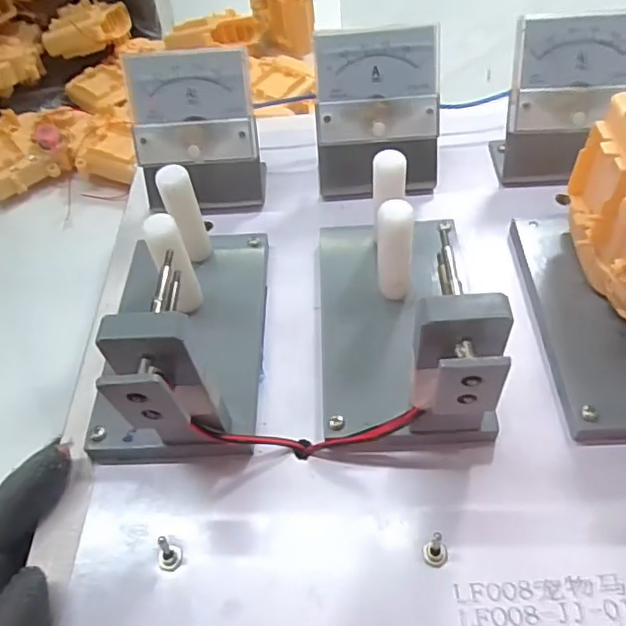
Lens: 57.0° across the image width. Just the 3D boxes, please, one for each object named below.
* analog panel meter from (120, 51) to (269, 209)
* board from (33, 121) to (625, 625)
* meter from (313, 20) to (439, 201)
[{"bbox_3d":[-0.061,-0.092,0.308,0.066,0.075,0.047,-10,52,-1],"label":"analog panel meter"},{"bbox_3d":[0.091,-0.001,0.228,0.385,0.098,0.266,0,53,1],"label":"board"},{"bbox_3d":[0.034,-0.103,0.308,0.065,0.075,0.045,-4,52,3],"label":"meter"}]

